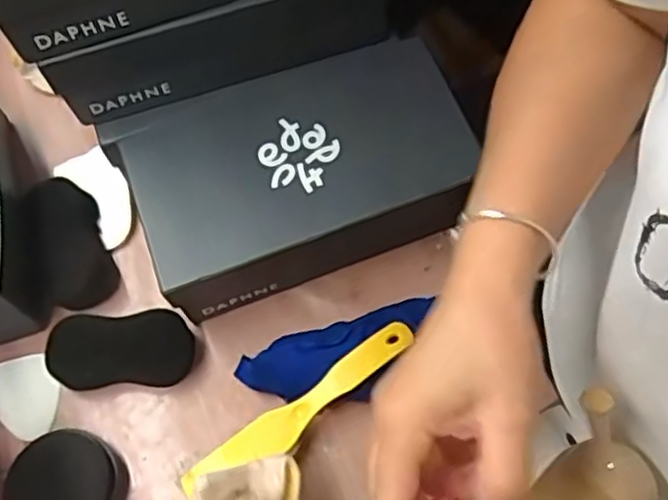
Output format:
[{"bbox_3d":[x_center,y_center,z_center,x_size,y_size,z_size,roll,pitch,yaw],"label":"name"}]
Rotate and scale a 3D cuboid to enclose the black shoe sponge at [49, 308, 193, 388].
[{"bbox_3d":[-0.196,0.093,0.653,0.126,0.038,0.062,-4,65,1],"label":"black shoe sponge"}]

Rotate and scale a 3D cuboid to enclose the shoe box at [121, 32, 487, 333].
[{"bbox_3d":[-0.033,-0.072,0.660,0.282,0.101,0.170,-20,66,-6],"label":"shoe box"}]

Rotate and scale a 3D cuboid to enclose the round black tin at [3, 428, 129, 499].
[{"bbox_3d":[-0.226,0.200,0.597,0.099,0.025,0.090,-1,65,3],"label":"round black tin"}]

